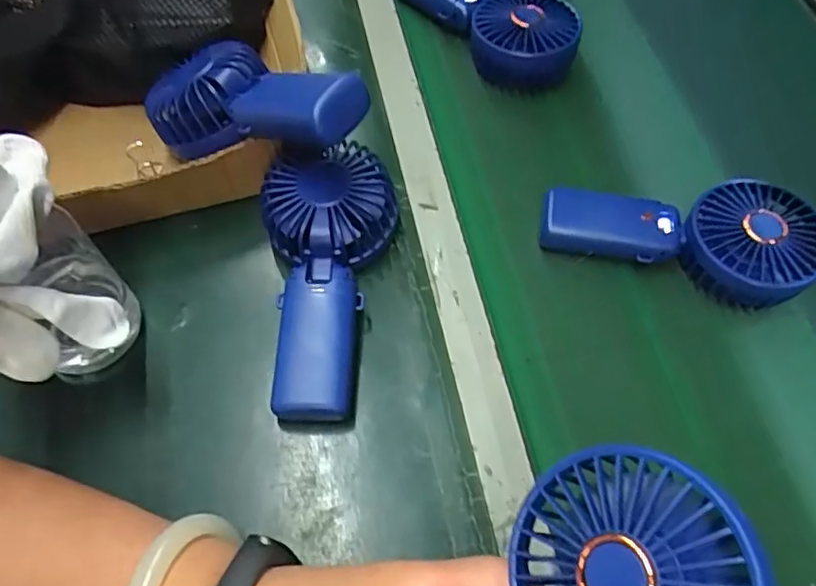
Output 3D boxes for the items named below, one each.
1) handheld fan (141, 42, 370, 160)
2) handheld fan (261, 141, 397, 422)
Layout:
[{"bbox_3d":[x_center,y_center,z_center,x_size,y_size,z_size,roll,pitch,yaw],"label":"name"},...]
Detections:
[{"bbox_3d":[-0.095,-0.119,0.379,0.172,0.040,0.079,15,57,32],"label":"handheld fan"},{"bbox_3d":[-0.051,-0.011,0.373,0.083,0.052,0.176,1,61,-1],"label":"handheld fan"}]

